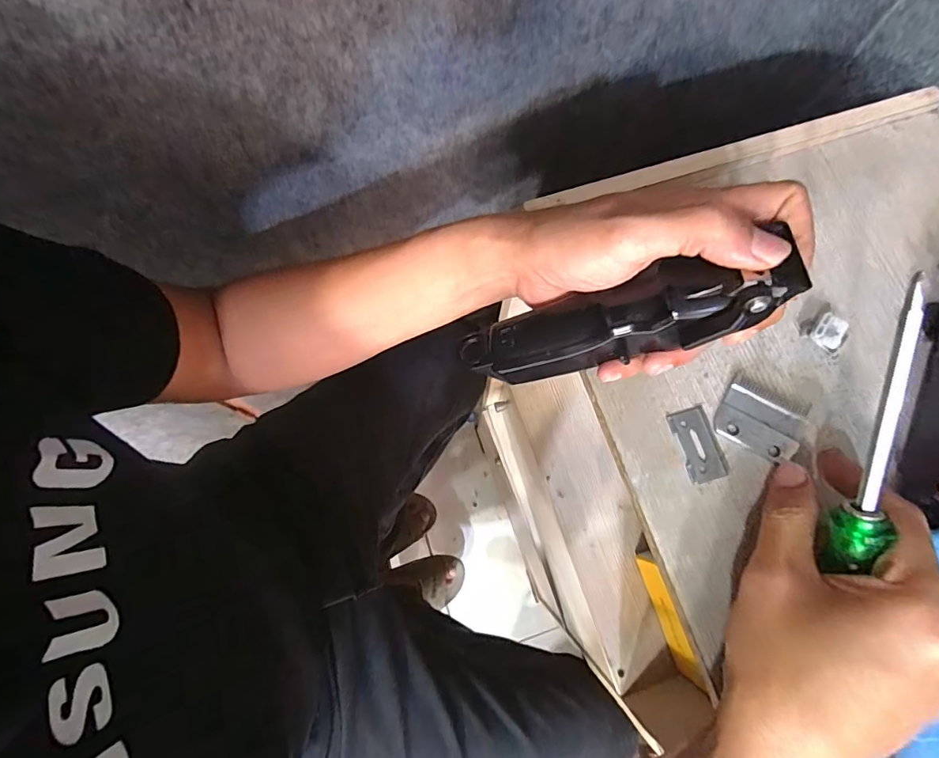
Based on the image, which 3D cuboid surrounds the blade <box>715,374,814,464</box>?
[{"bbox_3d":[0.167,0.023,0.279,0.045,0.006,0.041,30,76,6],"label":"blade"}]

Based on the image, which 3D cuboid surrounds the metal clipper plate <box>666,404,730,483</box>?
[{"bbox_3d":[0.130,0.037,0.276,0.021,0.004,0.041,-13,76,-5],"label":"metal clipper plate"}]

